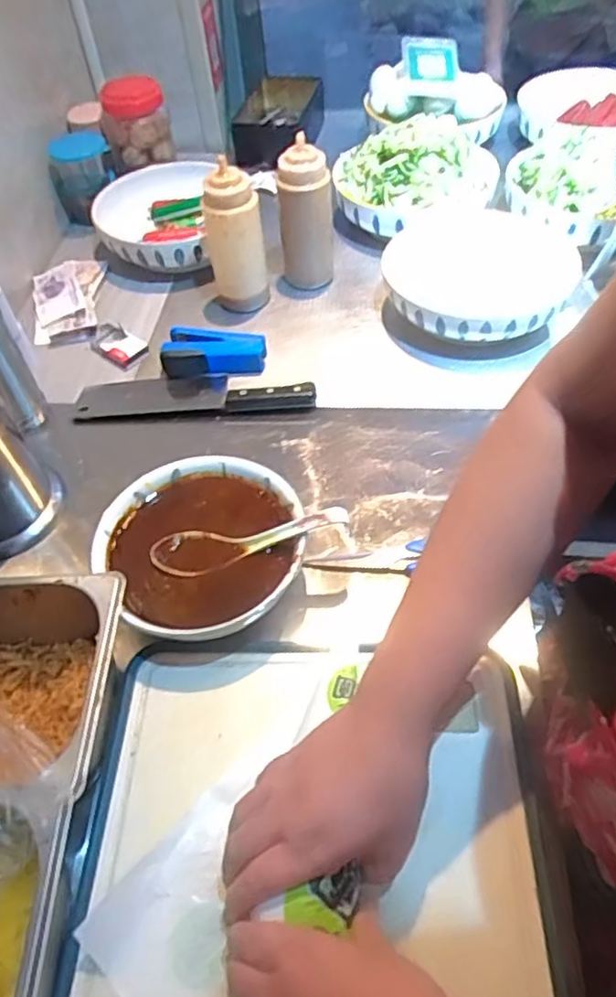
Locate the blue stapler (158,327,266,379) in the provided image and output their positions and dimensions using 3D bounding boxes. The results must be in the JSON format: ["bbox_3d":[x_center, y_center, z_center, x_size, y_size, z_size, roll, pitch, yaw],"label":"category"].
[{"bbox_3d":[-0.110,-0.173,0.763,0.117,0.032,0.058,5,50,9],"label":"blue stapler"}]

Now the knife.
[{"bbox_3d":[-0.128,-0.127,0.736,0.268,0.022,0.068,-2,50,3],"label":"knife"}]

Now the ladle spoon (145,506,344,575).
[{"bbox_3d":[-0.050,0.028,0.543,0.161,0.034,0.039,-11,53,-5],"label":"ladle spoon"}]

